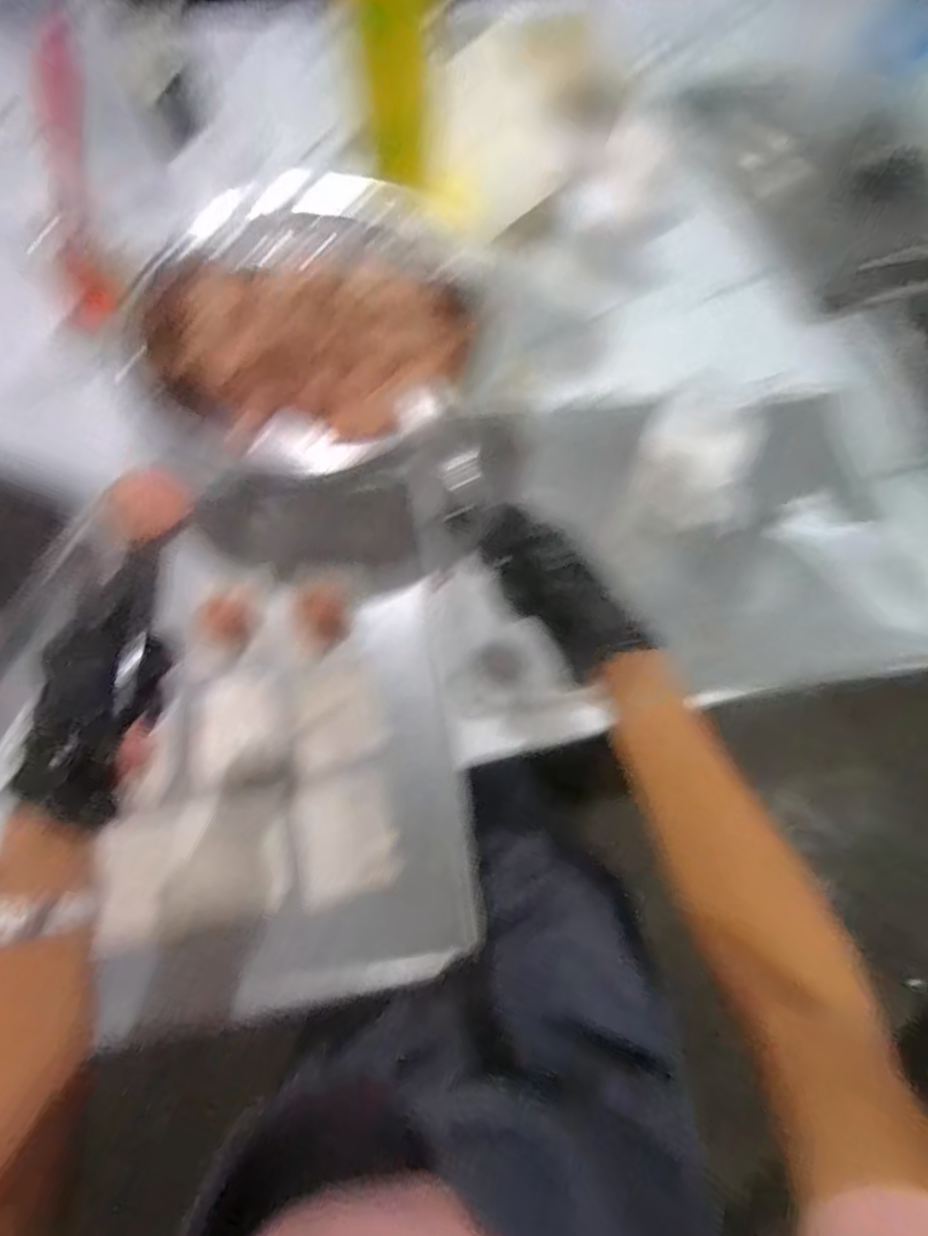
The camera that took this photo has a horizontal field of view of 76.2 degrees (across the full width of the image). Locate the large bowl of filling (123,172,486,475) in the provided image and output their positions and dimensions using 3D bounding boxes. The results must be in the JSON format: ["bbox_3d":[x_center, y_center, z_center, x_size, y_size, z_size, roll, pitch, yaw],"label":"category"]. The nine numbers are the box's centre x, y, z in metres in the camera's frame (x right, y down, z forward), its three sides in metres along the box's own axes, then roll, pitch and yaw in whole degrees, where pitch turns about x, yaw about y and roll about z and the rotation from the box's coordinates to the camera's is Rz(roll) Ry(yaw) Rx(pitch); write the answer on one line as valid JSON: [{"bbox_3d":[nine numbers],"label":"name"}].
[{"bbox_3d":[-0.140,-0.298,0.611,0.327,0.140,0.265,26,69,9],"label":"large bowl of filling"}]

